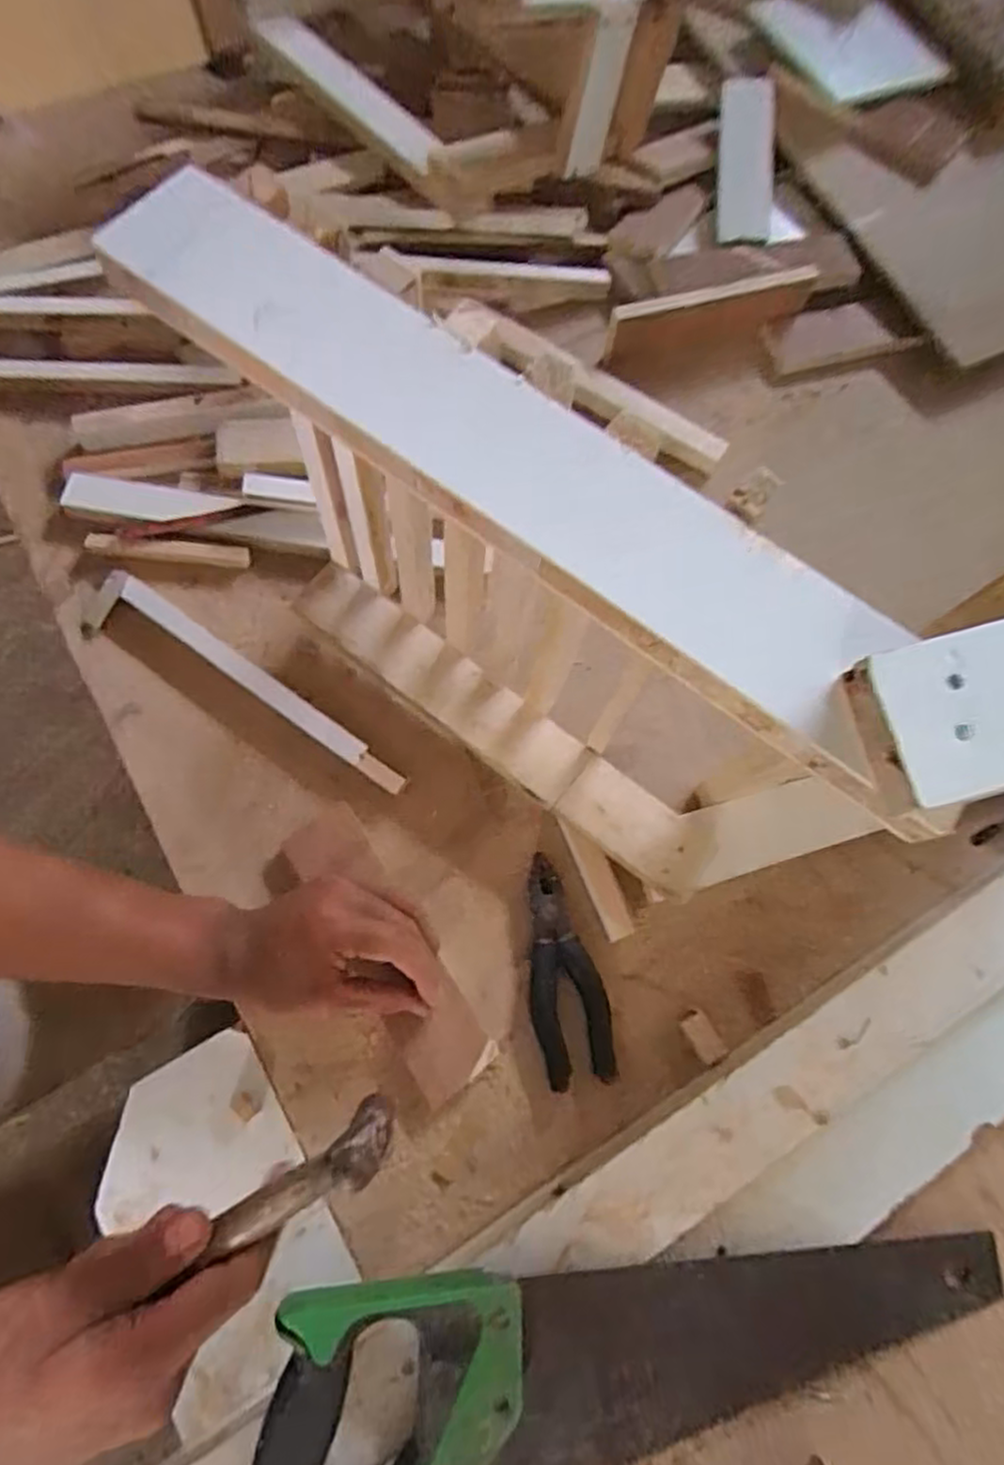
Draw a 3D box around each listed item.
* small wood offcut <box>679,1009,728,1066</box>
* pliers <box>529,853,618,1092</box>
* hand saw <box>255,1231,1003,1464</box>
[{"bbox_3d":[0.132,0.200,0.479,0.018,0.012,0.033,-28,75,-12],"label":"small wood offcut"},{"bbox_3d":[0.043,0.158,0.489,0.050,0.016,0.142,-4,71,-5],"label":"pliers"},{"bbox_3d":[0.083,0.341,0.403,0.444,0.037,0.119,-3,72,-13],"label":"hand saw"}]

